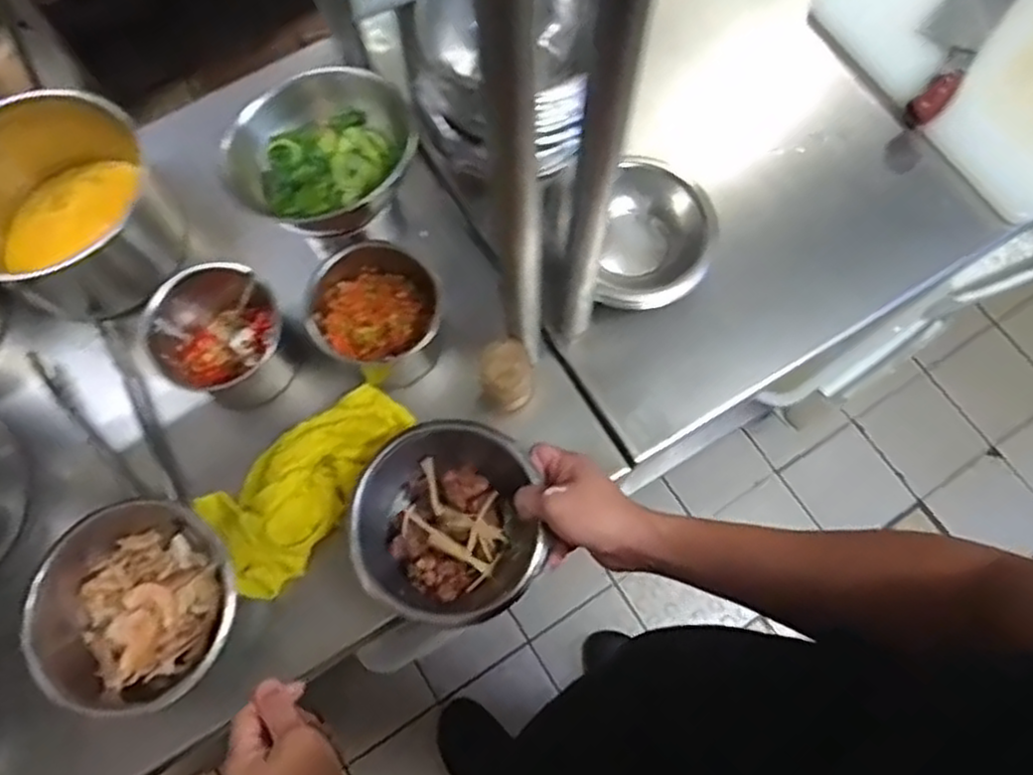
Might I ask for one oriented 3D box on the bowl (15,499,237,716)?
[{"bbox_3d":[-0.328,0.182,0.637,0.170,0.072,0.165,0,72,1],"label":"bowl"}]

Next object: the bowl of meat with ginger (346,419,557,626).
[{"bbox_3d":[-0.053,0.119,0.655,0.163,0.084,0.163,0,72,1],"label":"bowl of meat with ginger"}]

